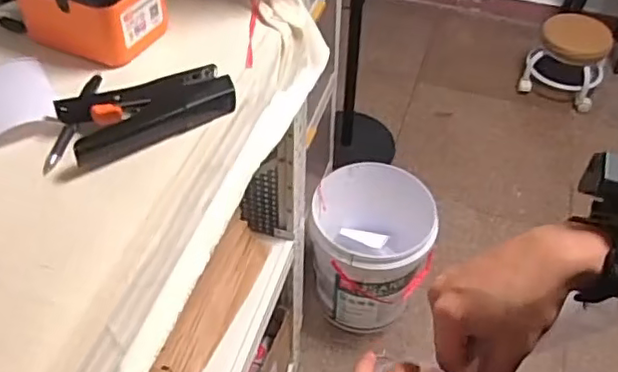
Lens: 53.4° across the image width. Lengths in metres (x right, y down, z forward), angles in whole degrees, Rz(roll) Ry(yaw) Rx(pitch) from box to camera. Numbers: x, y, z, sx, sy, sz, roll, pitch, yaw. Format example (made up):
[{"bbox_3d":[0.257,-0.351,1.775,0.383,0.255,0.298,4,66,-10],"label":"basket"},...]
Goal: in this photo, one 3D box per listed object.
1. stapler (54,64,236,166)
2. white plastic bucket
[{"bbox_3d":[-0.160,-0.077,0.626,0.167,0.028,0.074,-19,51,-19],"label":"stapler"},{"bbox_3d":[0.158,0.177,1.660,0.309,0.370,0.316,1,47,-1],"label":"white plastic bucket"}]

